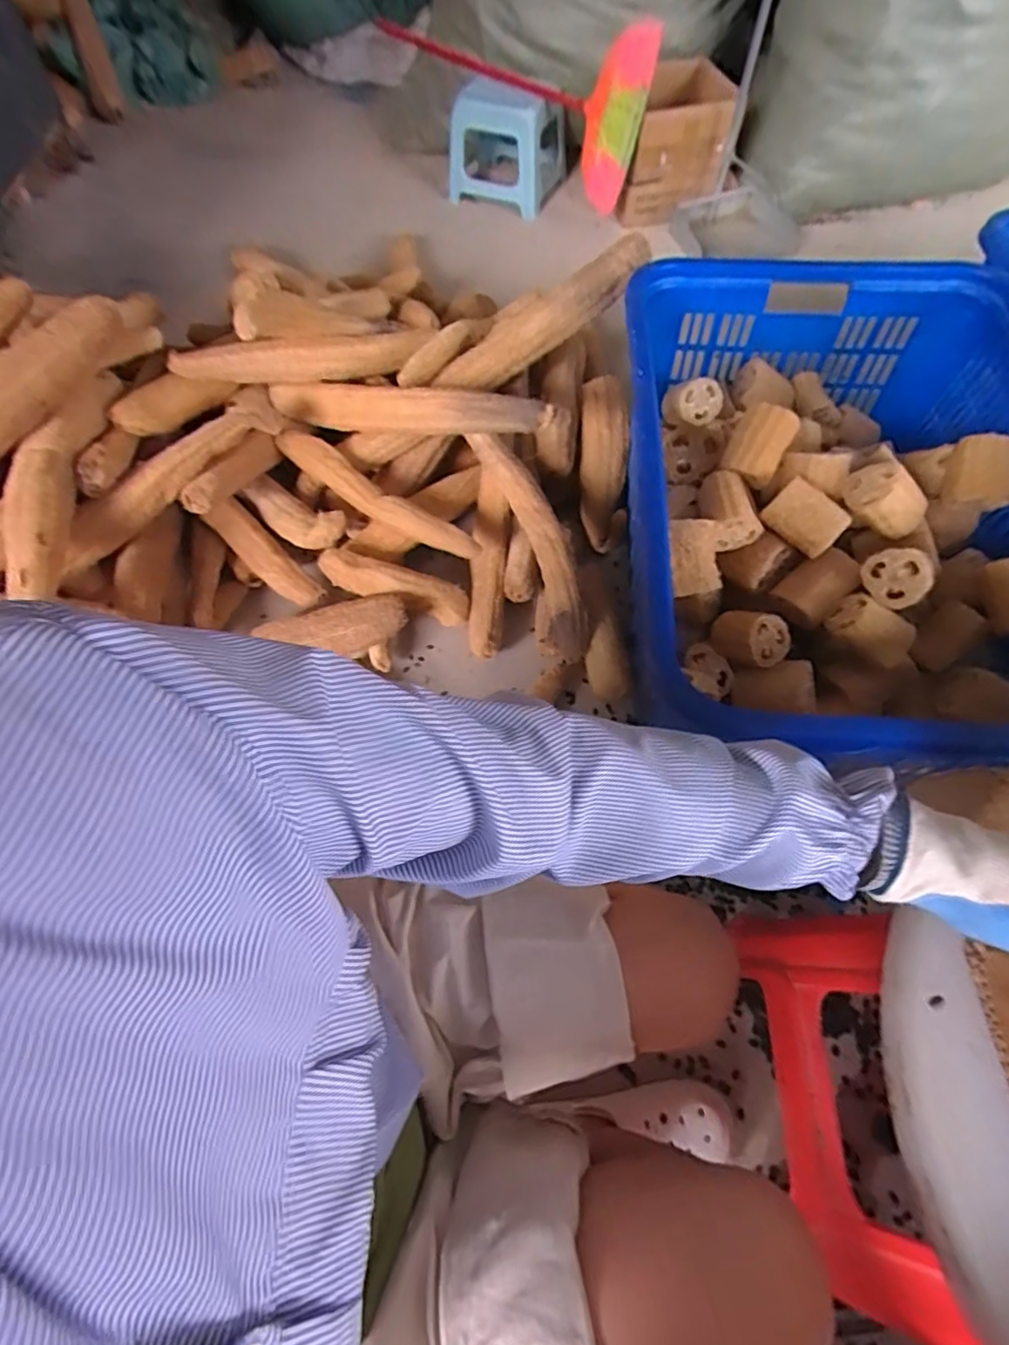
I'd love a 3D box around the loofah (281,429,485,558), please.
[{"bbox_3d":[-0.218,-0.292,1.012,0.398,0.083,0.063,29,65,15],"label":"loofah"}]

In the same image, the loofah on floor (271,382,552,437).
[{"bbox_3d":[-0.157,-0.435,0.978,0.532,0.083,0.089,16,61,28],"label":"loofah on floor"}]

